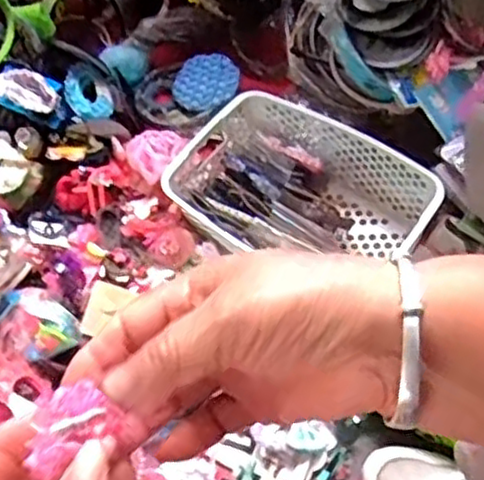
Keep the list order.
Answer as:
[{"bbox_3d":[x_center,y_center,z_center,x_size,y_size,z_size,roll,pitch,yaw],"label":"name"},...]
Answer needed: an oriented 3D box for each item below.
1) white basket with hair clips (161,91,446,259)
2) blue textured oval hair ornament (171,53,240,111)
[{"bbox_3d":[0.058,-0.053,0.874,0.319,0.098,0.198,28,64,19],"label":"white basket with hair clips"},{"bbox_3d":[-0.052,-0.224,1.040,0.101,0.022,0.092,14,69,26],"label":"blue textured oval hair ornament"}]

